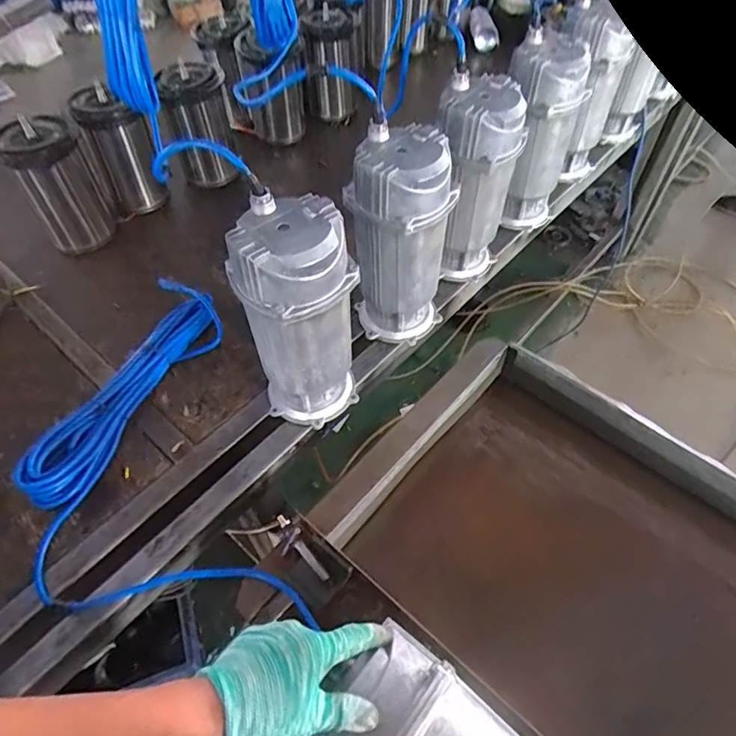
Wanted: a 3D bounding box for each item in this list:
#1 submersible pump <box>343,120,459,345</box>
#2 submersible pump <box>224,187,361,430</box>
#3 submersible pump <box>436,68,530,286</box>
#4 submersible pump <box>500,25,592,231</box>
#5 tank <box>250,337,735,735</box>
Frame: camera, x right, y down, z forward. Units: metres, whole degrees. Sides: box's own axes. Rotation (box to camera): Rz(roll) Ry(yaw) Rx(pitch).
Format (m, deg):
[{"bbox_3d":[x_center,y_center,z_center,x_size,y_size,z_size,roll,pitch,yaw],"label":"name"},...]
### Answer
[{"bbox_3d":[0.044,-0.173,0.738,0.140,0.291,0.114,1,53,1],"label":"submersible pump"},{"bbox_3d":[-0.085,-0.051,0.651,0.139,0.300,0.117,-7,53,-5],"label":"submersible pump"},{"bbox_3d":[0.164,-0.282,0.816,0.123,0.292,0.120,9,54,7],"label":"submersible pump"},{"bbox_3d":[0.291,-0.396,0.897,0.125,0.283,0.124,13,54,10],"label":"submersible pump"},{"bbox_3d":[0.312,0.341,0.643,0.742,0.217,0.527,34,60,23],"label":"tank"}]

